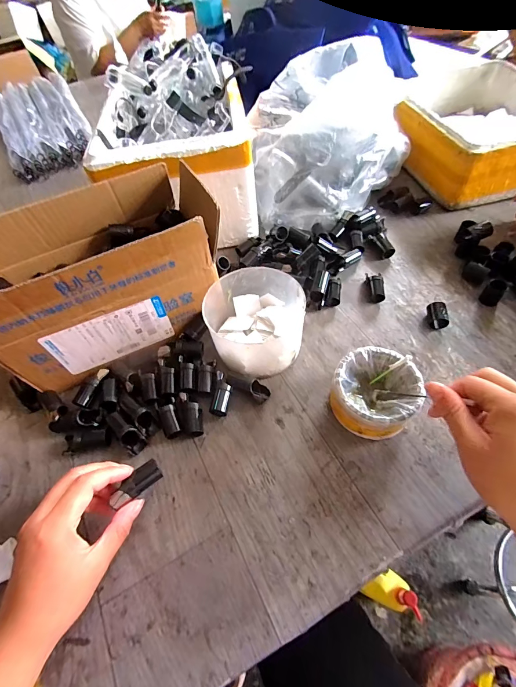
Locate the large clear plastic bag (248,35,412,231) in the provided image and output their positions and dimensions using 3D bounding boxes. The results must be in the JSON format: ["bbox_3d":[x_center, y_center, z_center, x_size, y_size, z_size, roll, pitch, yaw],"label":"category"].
[{"bbox_3d":[0.122,-0.347,0.535,0.244,0.159,0.302,13,59,14],"label":"large clear plastic bag"}]

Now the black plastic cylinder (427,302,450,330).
[{"bbox_3d":[0.229,-0.036,0.413,0.019,0.019,0.033,-2,56,4],"label":"black plastic cylinder"}]

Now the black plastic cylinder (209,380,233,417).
[{"bbox_3d":[-0.041,0.065,0.370,0.020,0.021,0.037,8,58,11],"label":"black plastic cylinder"}]

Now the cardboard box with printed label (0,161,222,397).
[{"bbox_3d":[-0.179,-0.073,0.392,0.251,0.166,0.137,-26,58,-12],"label":"cardboard box with printed label"}]

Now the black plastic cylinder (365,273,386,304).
[{"bbox_3d":[0.163,-0.077,0.448,0.020,0.021,0.041,-3,56,3],"label":"black plastic cylinder"}]

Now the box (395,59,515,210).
[{"bbox_3d":[0.373,-0.372,0.564,0.239,0.105,0.269,-13,56,-3],"label":"box"}]

